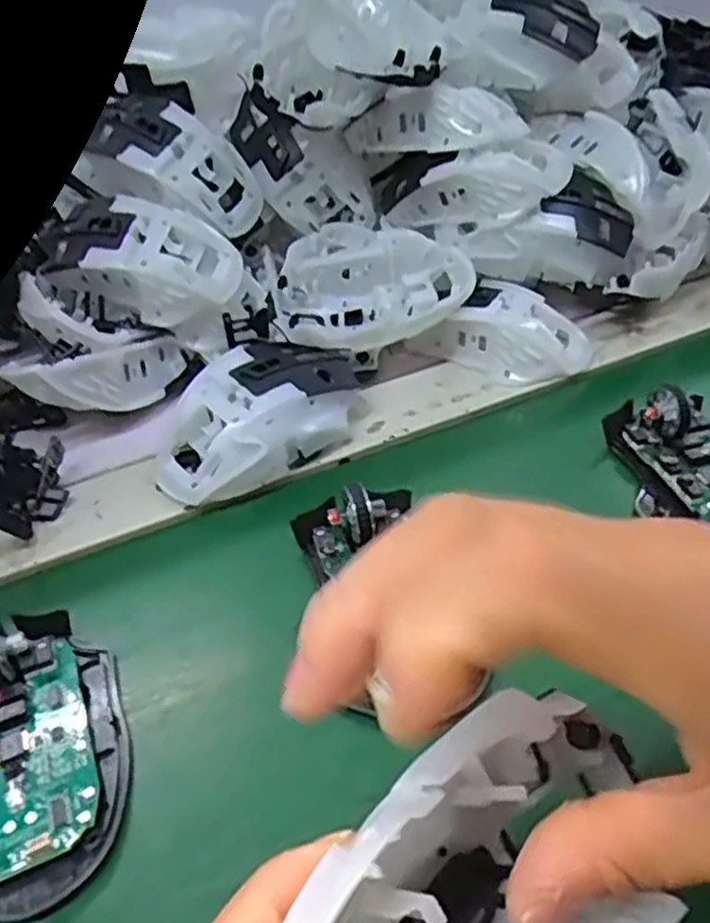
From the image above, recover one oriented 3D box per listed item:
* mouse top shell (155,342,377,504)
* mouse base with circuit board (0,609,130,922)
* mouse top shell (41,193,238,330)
[{"bbox_3d":[-0.042,-0.026,0.386,0.131,0.045,0.065,-33,51,-24],"label":"mouse top shell"},{"bbox_3d":[-0.121,0.096,0.266,0.071,0.028,0.112,-15,40,-6],"label":"mouse base with circuit board"},{"bbox_3d":[-0.120,-0.115,0.423,0.105,0.045,0.057,27,59,-10],"label":"mouse top shell"}]

